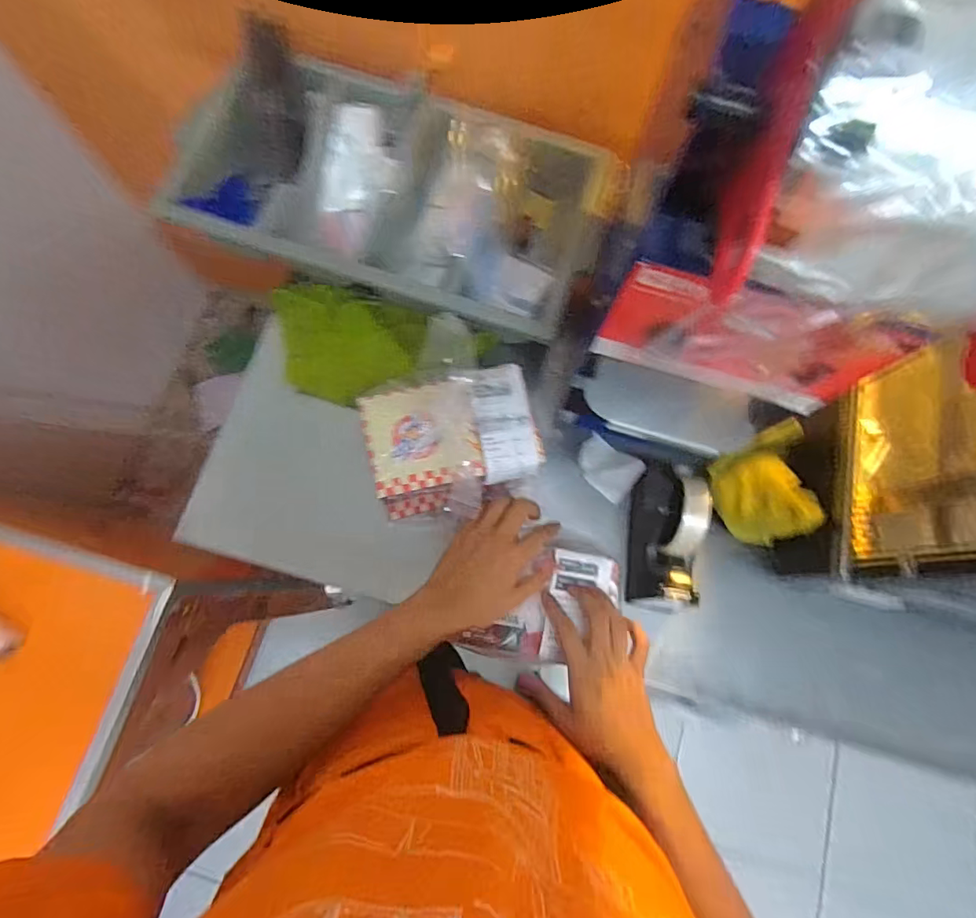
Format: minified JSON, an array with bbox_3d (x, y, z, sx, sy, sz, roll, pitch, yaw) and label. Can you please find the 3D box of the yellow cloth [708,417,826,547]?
[{"bbox_3d":[0.309,0.029,0.582,0.102,0.034,0.124,-19,64,40],"label":"yellow cloth"}]

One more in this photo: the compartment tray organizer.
[{"bbox_3d":[-0.116,-0.336,0.659,0.484,0.094,0.258,19,77,3],"label":"compartment tray organizer"}]

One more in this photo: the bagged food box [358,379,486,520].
[{"bbox_3d":[-0.065,-0.007,0.541,0.113,0.074,0.129,-10,77,-4],"label":"bagged food box"}]

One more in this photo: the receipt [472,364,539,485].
[{"bbox_3d":[0.017,-0.041,0.532,0.057,0.016,0.123,-9,77,-4],"label":"receipt"}]

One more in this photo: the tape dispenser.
[{"bbox_3d":[0.201,0.085,0.573,0.057,0.102,0.153,6,76,0],"label":"tape dispenser"}]

